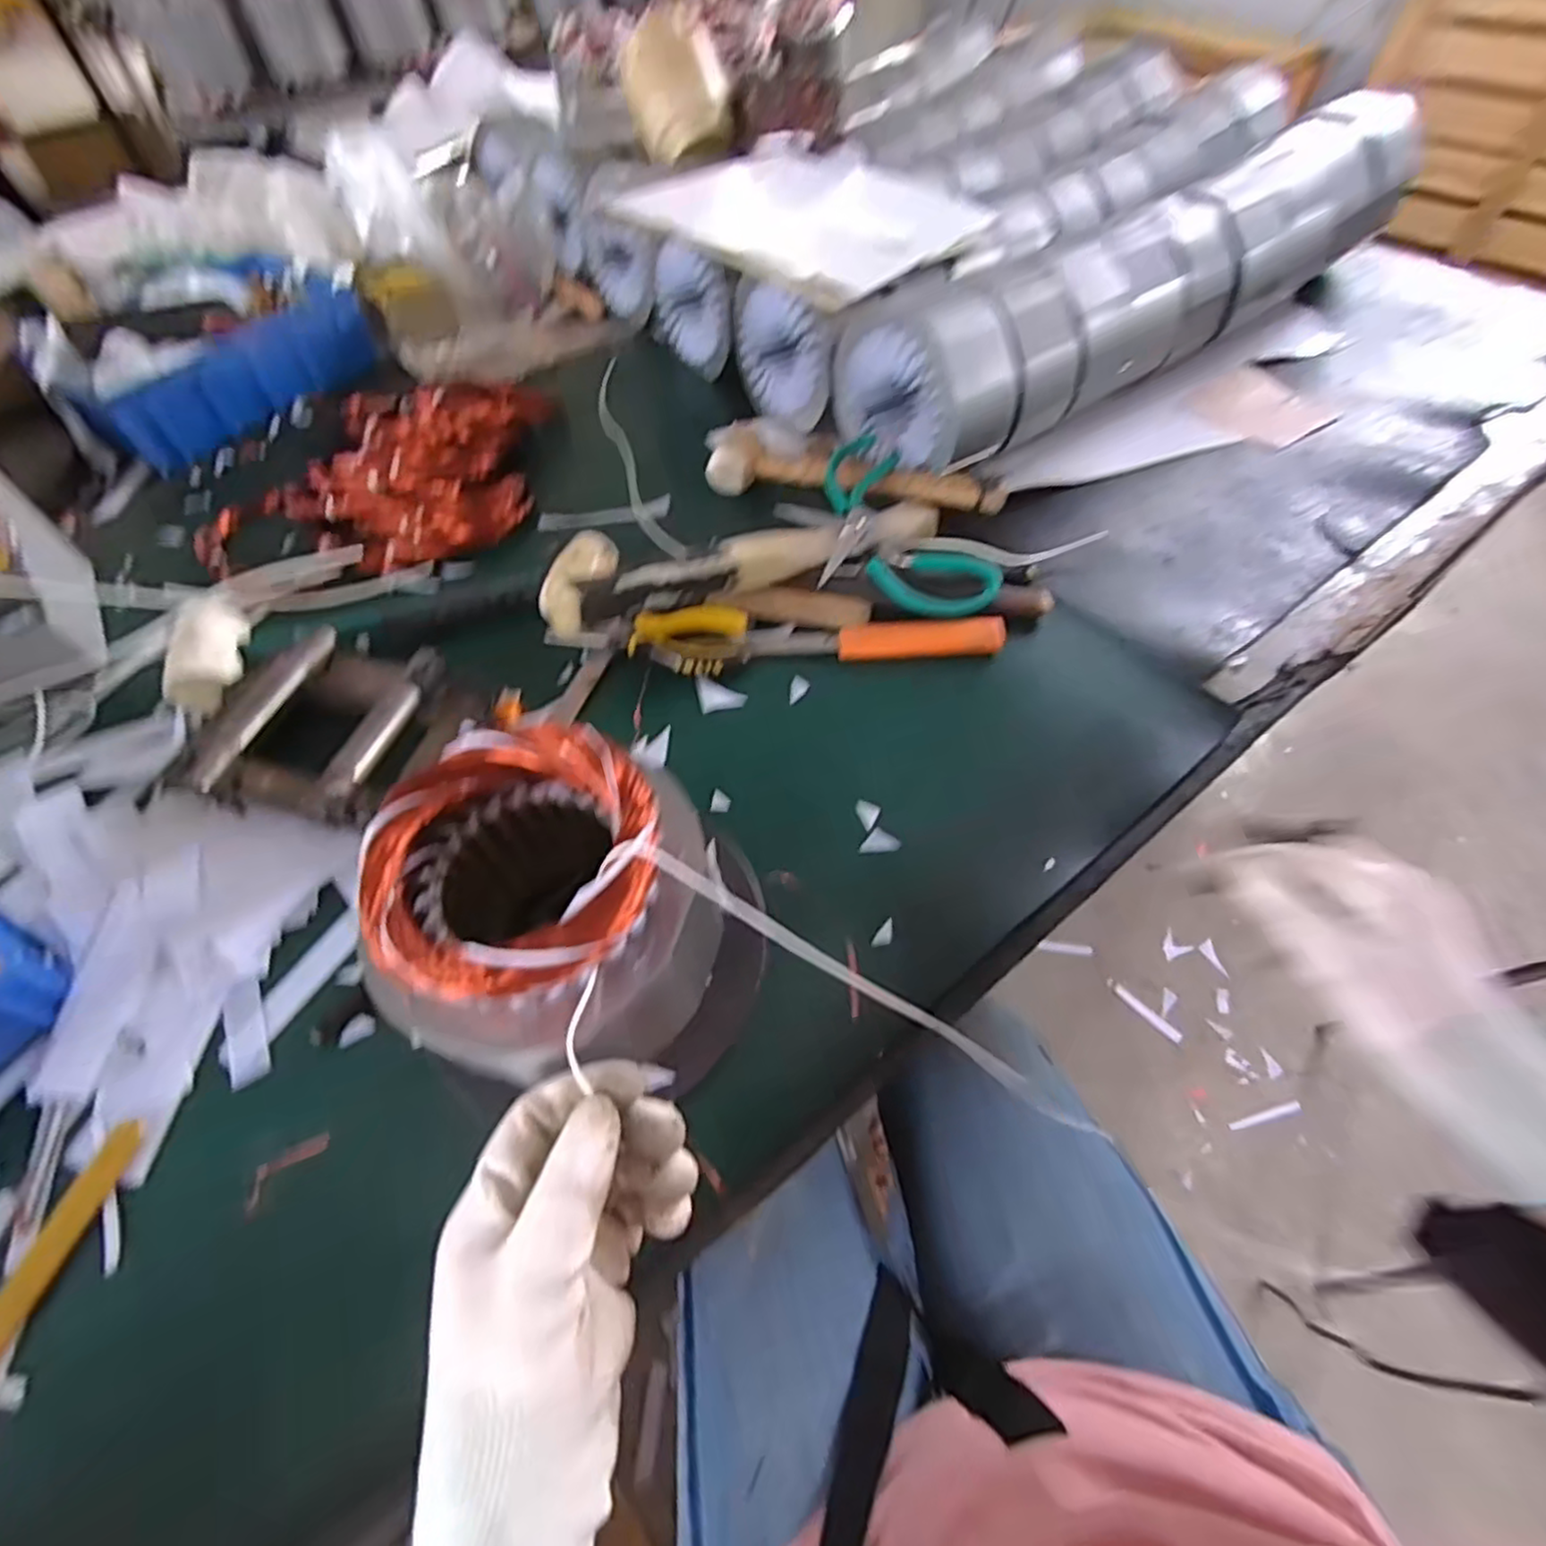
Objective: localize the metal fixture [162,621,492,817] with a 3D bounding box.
[{"bbox_3d":[-0.314,-0.027,0.508,0.180,0.051,0.155,21,61,16],"label":"metal fixture"}]

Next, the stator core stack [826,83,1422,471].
[{"bbox_3d":[0.413,-0.536,0.750,0.802,0.137,0.152,-34,62,-17],"label":"stator core stack"}]

